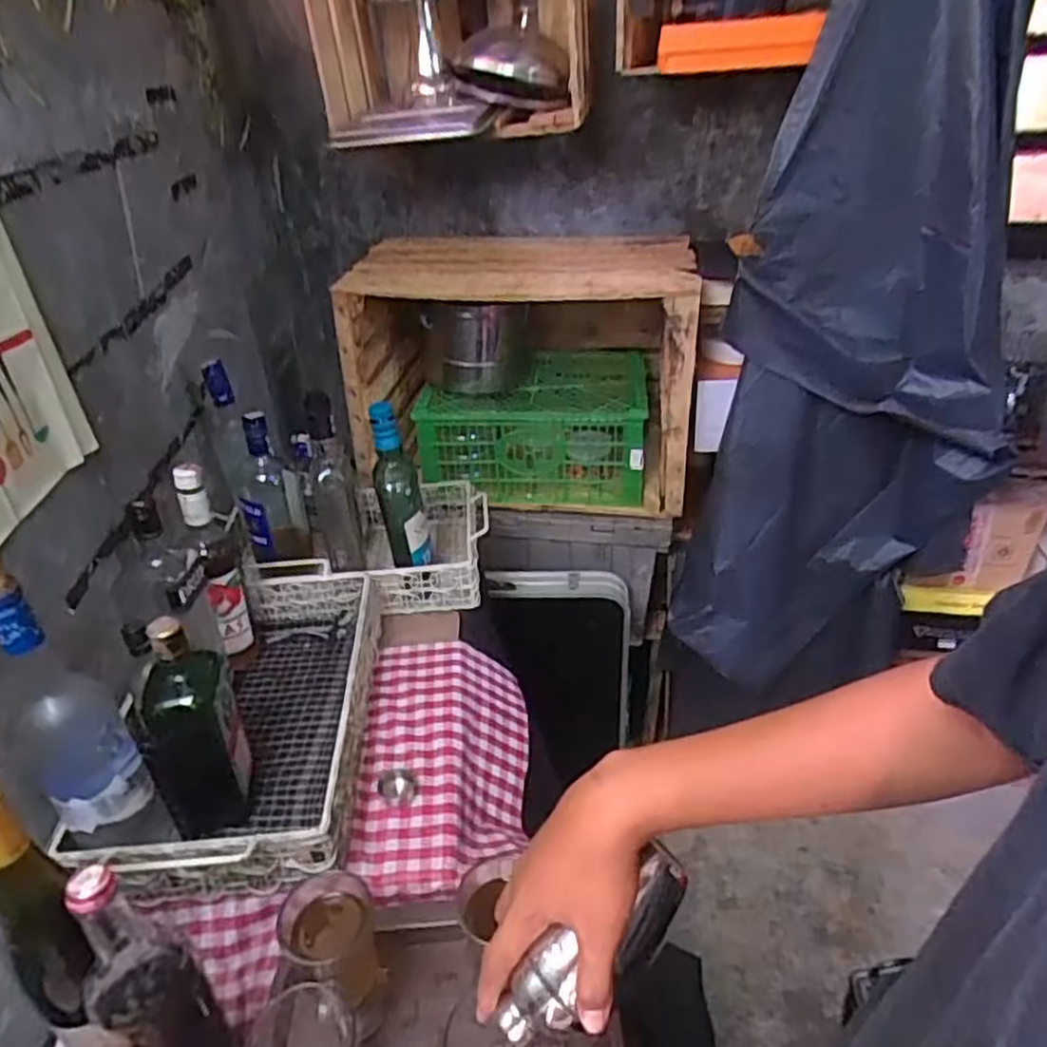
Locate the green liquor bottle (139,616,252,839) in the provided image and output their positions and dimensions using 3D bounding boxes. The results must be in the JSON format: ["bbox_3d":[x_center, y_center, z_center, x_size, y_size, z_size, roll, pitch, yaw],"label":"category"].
[{"bbox_3d":[-0.323,0.198,0.716,0.087,0.227,0.076,-20,36,-26],"label":"green liquor bottle"}]

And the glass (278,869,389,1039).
[{"bbox_3d":[-0.146,0.373,0.608,0.065,0.139,0.069,-17,35,-22],"label":"glass"}]

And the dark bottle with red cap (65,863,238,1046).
[{"bbox_3d":[-0.266,0.341,0.527,0.062,0.277,0.064,-27,40,-33],"label":"dark bottle with red cap"}]

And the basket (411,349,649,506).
[{"bbox_3d":[0.027,-0.196,1.432,0.400,0.202,0.306,1,32,6],"label":"basket"}]

